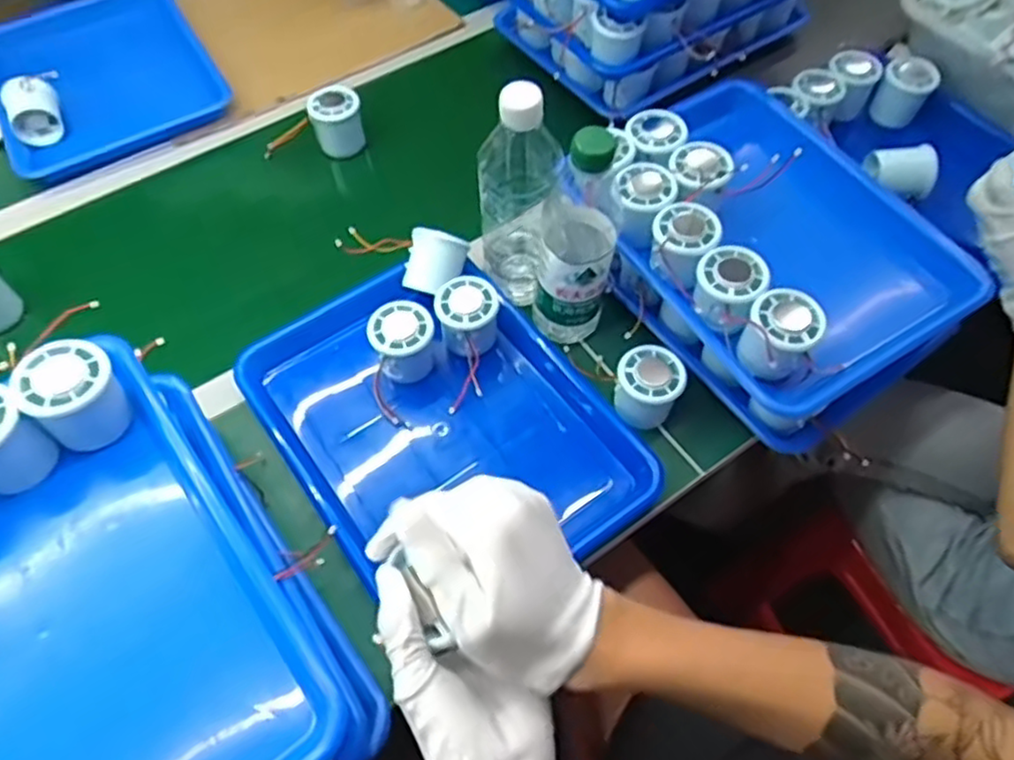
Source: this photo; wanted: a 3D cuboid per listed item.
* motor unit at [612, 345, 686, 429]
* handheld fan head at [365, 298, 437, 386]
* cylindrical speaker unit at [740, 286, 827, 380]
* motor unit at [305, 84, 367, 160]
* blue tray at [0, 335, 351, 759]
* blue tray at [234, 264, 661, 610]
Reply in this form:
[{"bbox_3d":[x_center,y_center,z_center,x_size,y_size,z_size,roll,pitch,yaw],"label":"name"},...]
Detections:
[{"bbox_3d":[0.124,0.007,0.615,0.055,0.055,0.050,9,60,8],"label":"motor unit"},{"bbox_3d":[-0.093,-0.036,0.634,0.055,0.042,0.056,-1,59,2],"label":"handheld fan head"},{"bbox_3d":[0.215,-0.032,0.555,0.051,0.054,0.060,27,64,17],"label":"cylindrical speaker unit"},{"bbox_3d":[-0.198,-0.302,0.815,0.057,0.061,0.060,-19,60,-8],"label":"motor unit"},{"bbox_3d":[-0.273,0.164,0.428,0.253,0.064,0.318,-35,64,-17],"label":"blue tray"},{"bbox_3d":[-0.056,0.039,0.625,0.243,0.052,0.319,-31,63,-15],"label":"blue tray"}]

